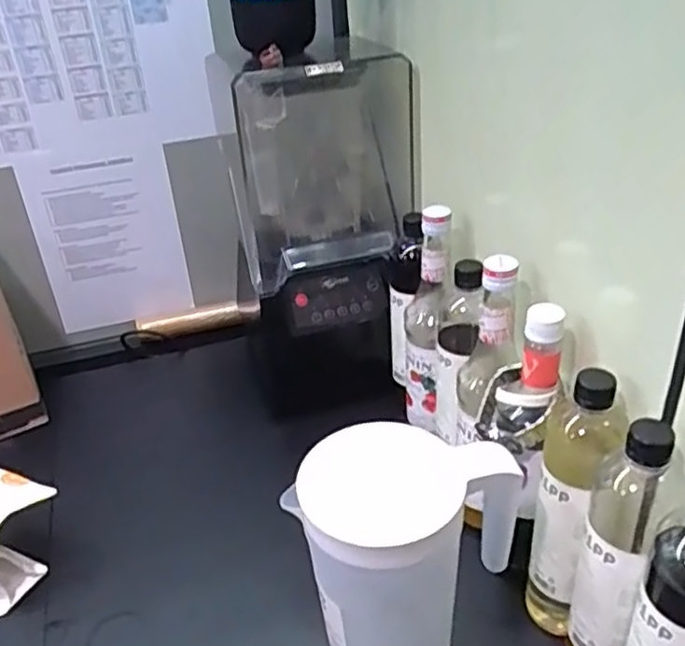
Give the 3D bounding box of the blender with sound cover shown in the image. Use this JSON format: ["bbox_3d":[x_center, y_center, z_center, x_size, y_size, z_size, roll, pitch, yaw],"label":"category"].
[{"bbox_3d":[-0.023,-0.131,0.953,0.252,0.436,0.249,-8,33,-6],"label":"blender with sound cover"}]

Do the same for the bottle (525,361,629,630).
[{"bbox_3d":[0.196,0.174,0.596,0.061,0.291,0.060,11,36,22],"label":"bottle"}]

